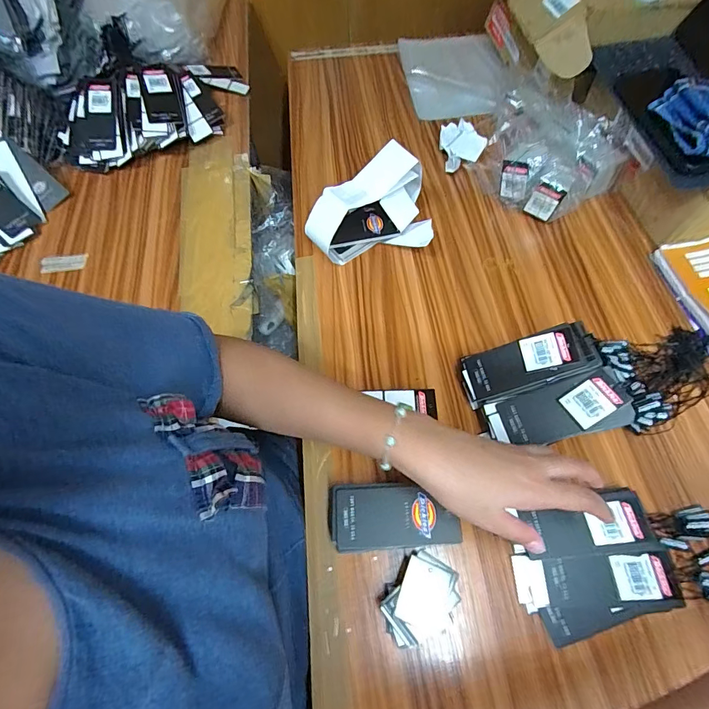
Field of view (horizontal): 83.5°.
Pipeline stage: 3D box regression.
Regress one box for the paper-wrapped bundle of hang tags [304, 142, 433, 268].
[{"bbox_3d":[0.018,-0.185,0.514,0.156,0.105,0.097,1,63,4],"label":"paper-wrapped bundle of hang tags"}]

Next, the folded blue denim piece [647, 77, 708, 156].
[{"bbox_3d":[0.386,-0.254,0.424,0.085,0.029,0.100,-12,64,-4],"label":"folded blue denim piece"}]

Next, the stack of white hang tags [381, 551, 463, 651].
[{"bbox_3d":[0.057,0.215,0.346,0.056,0.031,0.071,28,68,16],"label":"stack of white hang tags"}]

